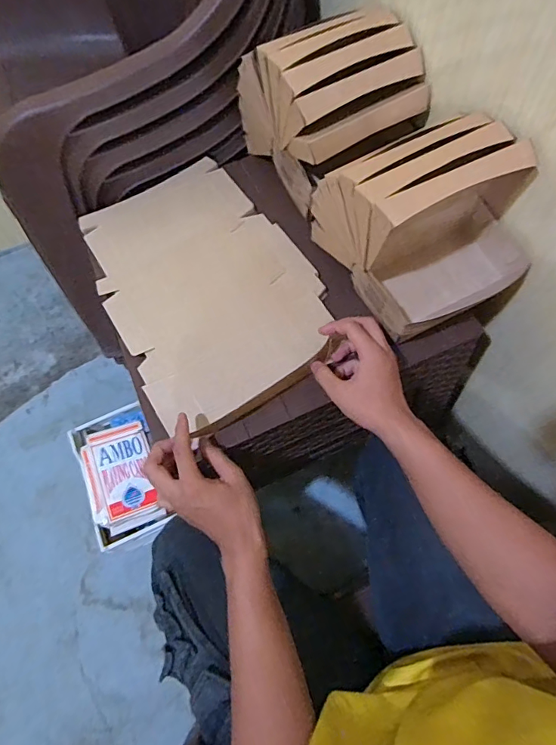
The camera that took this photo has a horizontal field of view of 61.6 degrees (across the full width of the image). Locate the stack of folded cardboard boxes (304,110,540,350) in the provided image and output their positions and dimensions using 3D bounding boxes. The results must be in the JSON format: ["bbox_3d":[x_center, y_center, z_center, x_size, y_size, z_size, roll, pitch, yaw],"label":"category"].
[{"bbox_3d":[0.177,-0.186,0.562,0.189,0.171,0.195,-26,67,-9],"label":"stack of folded cardboard boxes"}]

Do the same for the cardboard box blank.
[{"bbox_3d":[-0.110,-0.136,0.658,0.266,0.022,0.388,-29,68,-11],"label":"cardboard box blank"}]

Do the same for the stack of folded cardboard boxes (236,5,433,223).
[{"bbox_3d":[0.075,-0.374,0.658,0.194,0.186,0.212,-24,67,-9],"label":"stack of folded cardboard boxes"}]

